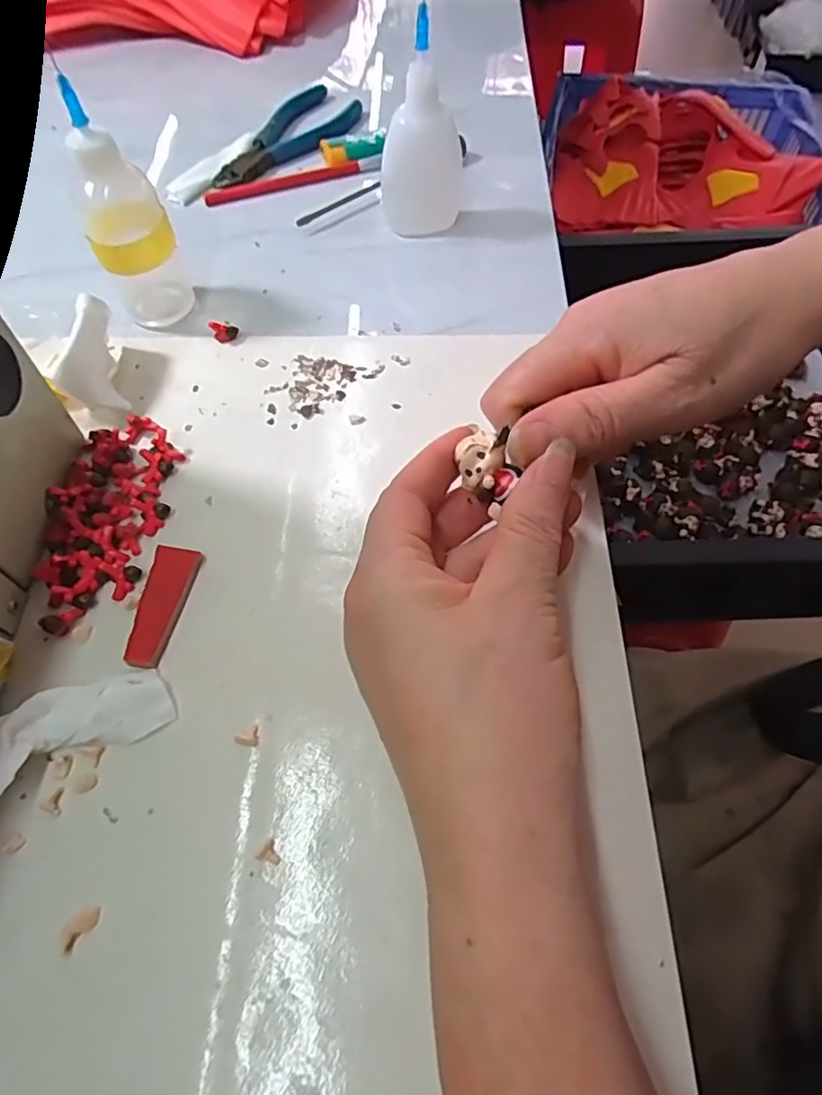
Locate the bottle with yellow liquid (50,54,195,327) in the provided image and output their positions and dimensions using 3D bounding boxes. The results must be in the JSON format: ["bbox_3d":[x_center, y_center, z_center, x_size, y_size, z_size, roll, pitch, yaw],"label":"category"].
[{"bbox_3d":[-0.136,-0.160,0.293,0.037,0.101,0.033,-19,60,-7],"label":"bottle with yellow liquid"}]

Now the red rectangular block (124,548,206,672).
[{"bbox_3d":[-0.098,0.022,0.243,0.018,0.005,0.049,7,61,9],"label":"red rectangular block"}]

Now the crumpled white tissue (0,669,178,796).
[{"bbox_3d":[-0.120,0.061,0.213,0.069,0.015,0.028,-25,65,-17],"label":"crumpled white tissue"}]

